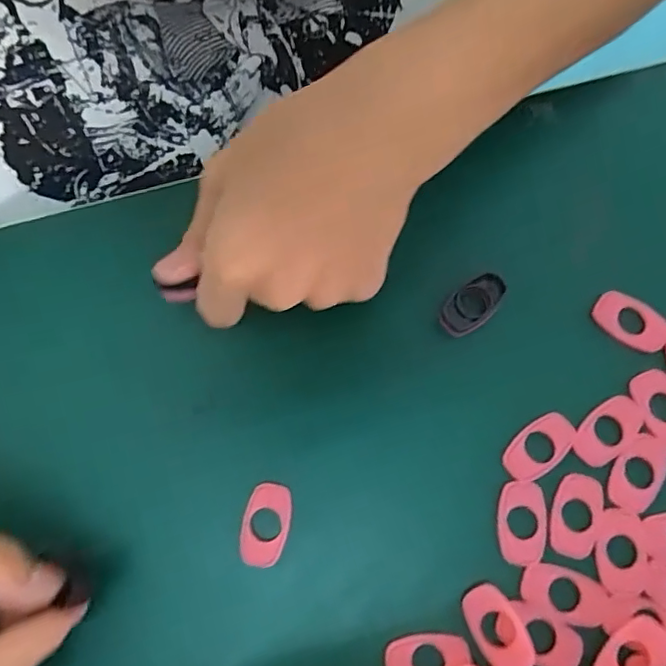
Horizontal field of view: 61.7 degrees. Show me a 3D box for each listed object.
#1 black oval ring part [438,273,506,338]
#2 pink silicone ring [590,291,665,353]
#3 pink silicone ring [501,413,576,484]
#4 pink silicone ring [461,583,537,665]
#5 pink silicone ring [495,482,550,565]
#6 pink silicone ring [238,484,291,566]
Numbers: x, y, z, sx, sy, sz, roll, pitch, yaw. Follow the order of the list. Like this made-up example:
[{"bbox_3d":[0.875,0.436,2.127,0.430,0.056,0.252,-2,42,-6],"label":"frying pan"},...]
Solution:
[{"bbox_3d":[0.063,-0.013,0.253,0.033,0.007,0.018,-41,78,-9],"label":"black oval ring part"},{"bbox_3d":[0.133,-0.005,0.248,0.032,0.005,0.017,33,78,9],"label":"pink silicone ring"},{"bbox_3d":[0.088,0.048,0.235,0.034,0.004,0.019,-43,78,-9],"label":"pink silicone ring"},{"bbox_3d":[0.064,0.116,0.216,0.018,0.004,0.033,-28,76,-6],"label":"pink silicone ring"},{"bbox_3d":[0.078,0.078,0.228,0.019,0.004,0.032,4,75,3],"label":"pink silicone ring"},{"bbox_3d":[-0.028,0.079,0.230,0.019,0.004,0.032,8,75,4],"label":"pink silicone ring"}]

